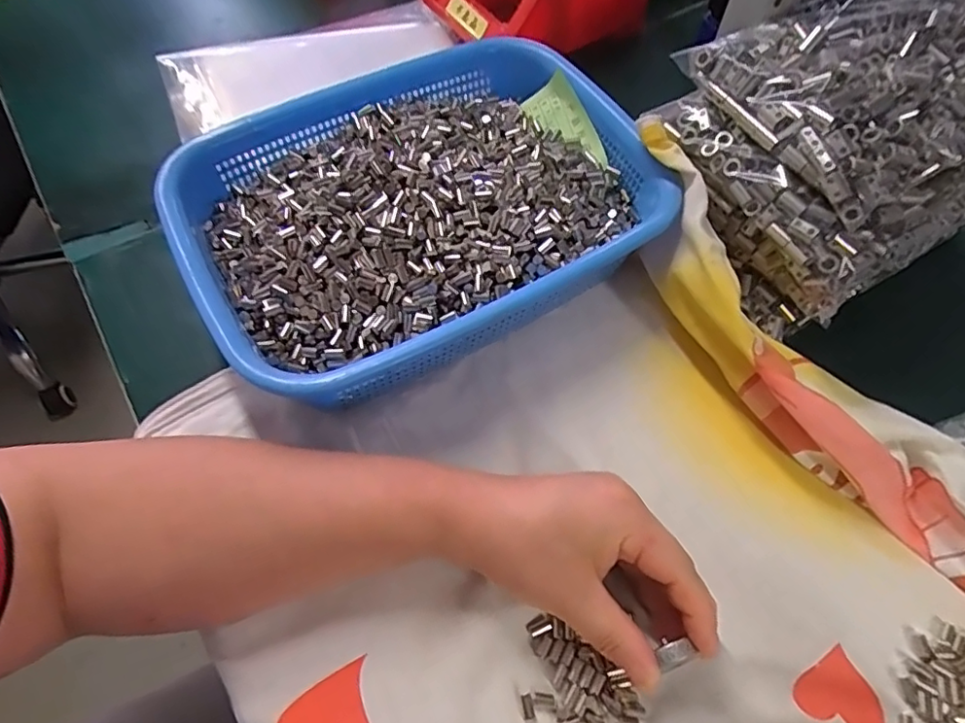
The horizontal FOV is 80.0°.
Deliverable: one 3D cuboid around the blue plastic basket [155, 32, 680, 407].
[{"bbox_3d":[-0.034,-0.095,0.375,0.294,0.071,0.212,-31,66,-16],"label":"blue plastic basket"}]

